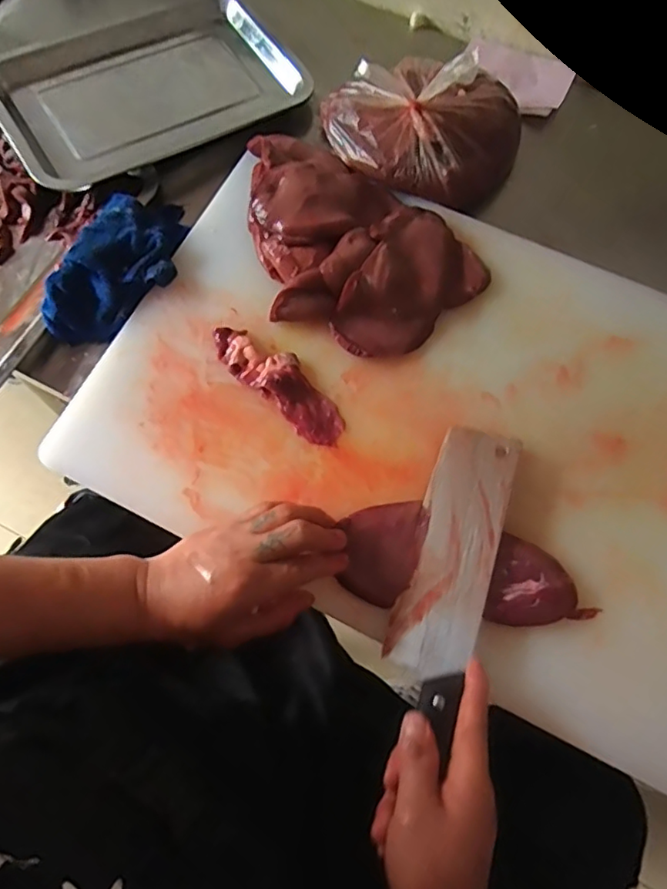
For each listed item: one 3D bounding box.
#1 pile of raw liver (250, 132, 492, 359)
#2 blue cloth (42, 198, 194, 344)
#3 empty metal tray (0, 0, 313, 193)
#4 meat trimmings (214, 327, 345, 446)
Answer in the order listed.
[{"bbox_3d":[0.004,-0.185,0.526,0.256,0.040,0.177,35,74,13],"label":"pile of raw liver"},{"bbox_3d":[-0.193,-0.168,0.517,0.081,0.035,0.168,25,73,6],"label":"blue cloth"},{"bbox_3d":[-0.198,-0.388,0.604,0.311,0.036,0.214,-34,73,-10],"label":"empty metal tray"},{"bbox_3d":[-0.047,-0.056,0.495,0.140,0.014,0.045,41,76,14],"label":"meat trimmings"}]

